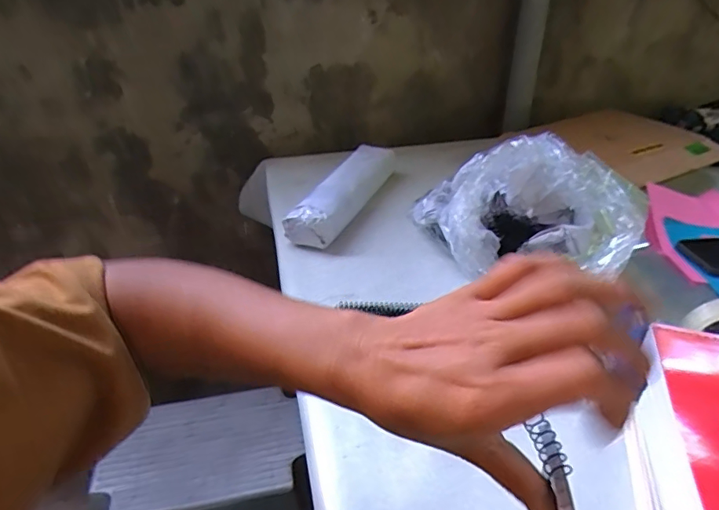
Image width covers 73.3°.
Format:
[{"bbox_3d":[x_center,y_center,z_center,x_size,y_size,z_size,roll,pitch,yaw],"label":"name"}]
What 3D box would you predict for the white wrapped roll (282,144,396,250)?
[{"bbox_3d":[-0.016,-0.114,0.832,0.077,0.064,0.319,12,36,20],"label":"white wrapped roll"}]

